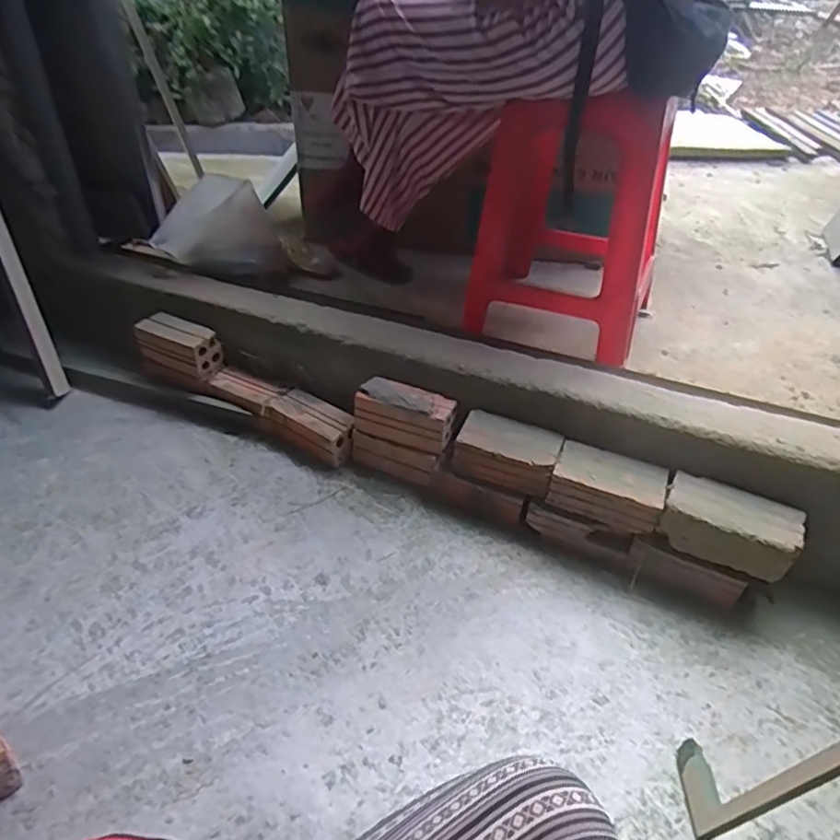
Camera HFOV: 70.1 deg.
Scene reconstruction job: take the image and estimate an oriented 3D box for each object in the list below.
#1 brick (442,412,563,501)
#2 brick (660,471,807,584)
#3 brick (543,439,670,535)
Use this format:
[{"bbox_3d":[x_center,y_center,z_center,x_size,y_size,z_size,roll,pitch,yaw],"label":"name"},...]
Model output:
[{"bbox_3d":[0.147,0.059,1.029,0.174,0.069,0.097,18,43,19],"label":"brick"},{"bbox_3d":[0.469,0.161,0.913,0.186,0.070,0.097,19,44,20],"label":"brick"},{"bbox_3d":[0.301,0.109,0.968,0.170,0.065,0.092,17,43,18],"label":"brick"}]

